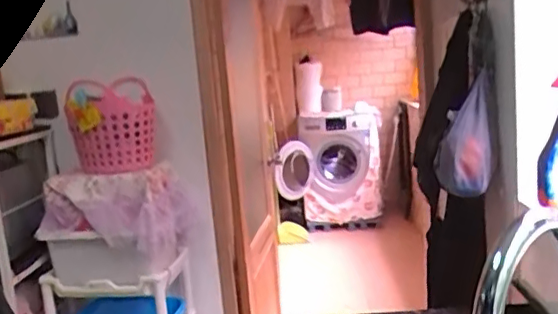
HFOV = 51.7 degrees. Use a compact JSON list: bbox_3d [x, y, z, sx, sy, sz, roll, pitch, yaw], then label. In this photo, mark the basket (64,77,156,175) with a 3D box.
[{"bbox_3d":[-0.498,-0.090,1.726,0.245,0.268,0.214,-8,10,-17],"label":"basket"}]

